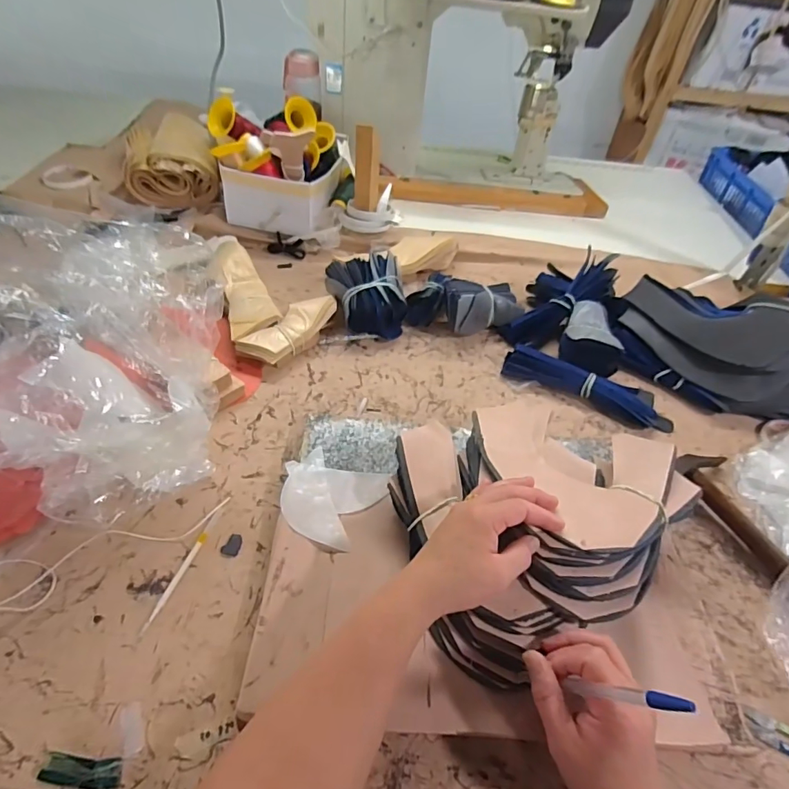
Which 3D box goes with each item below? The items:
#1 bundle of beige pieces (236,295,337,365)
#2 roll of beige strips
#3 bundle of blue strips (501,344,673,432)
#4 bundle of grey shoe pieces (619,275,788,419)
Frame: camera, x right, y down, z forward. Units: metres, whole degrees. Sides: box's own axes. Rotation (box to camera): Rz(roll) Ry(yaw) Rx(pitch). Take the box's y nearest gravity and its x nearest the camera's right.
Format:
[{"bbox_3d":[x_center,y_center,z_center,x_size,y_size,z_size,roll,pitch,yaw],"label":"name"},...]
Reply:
[{"bbox_3d":[-0.140,-0.088,0.653,0.055,0.032,0.148,32,54,20],"label":"bundle of beige pieces"},{"bbox_3d":[-0.411,-0.440,0.867,0.146,0.077,0.241,-10,49,-16],"label":"roll of beige strips"},{"bbox_3d":[0.260,-0.013,0.631,0.224,0.030,0.053,20,48,12],"label":"bundle of blue strips"},{"bbox_3d":[0.462,-0.063,0.654,0.290,0.091,0.146,26,49,18],"label":"bundle of grey shoe pieces"}]

